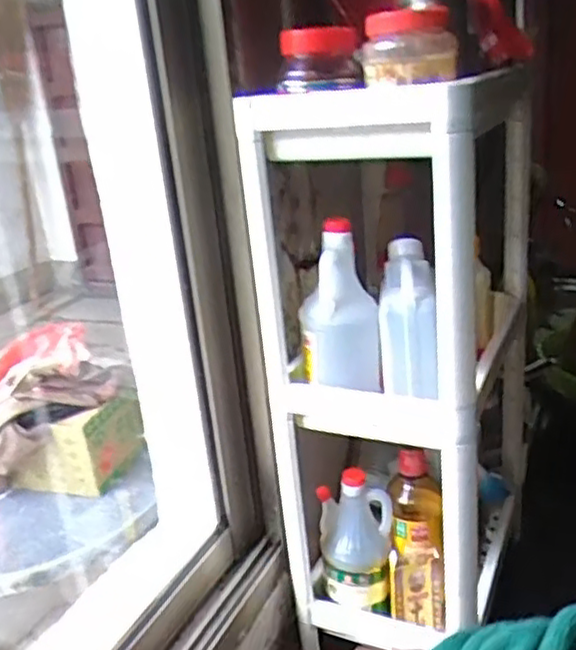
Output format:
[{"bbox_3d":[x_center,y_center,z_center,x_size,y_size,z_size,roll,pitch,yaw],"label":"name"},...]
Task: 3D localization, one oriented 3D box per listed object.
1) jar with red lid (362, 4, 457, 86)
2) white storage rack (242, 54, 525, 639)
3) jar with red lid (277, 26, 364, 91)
[{"bbox_3d":[0.103,-0.239,0.593,0.078,0.057,0.073,-2,21,8],"label":"jar with red lid"},{"bbox_3d":[0.128,0.040,0.809,0.250,0.615,0.242,4,23,22],"label":"white storage rack"},{"bbox_3d":[0.032,-0.251,0.649,0.060,0.053,0.085,-22,27,-36],"label":"jar with red lid"}]

